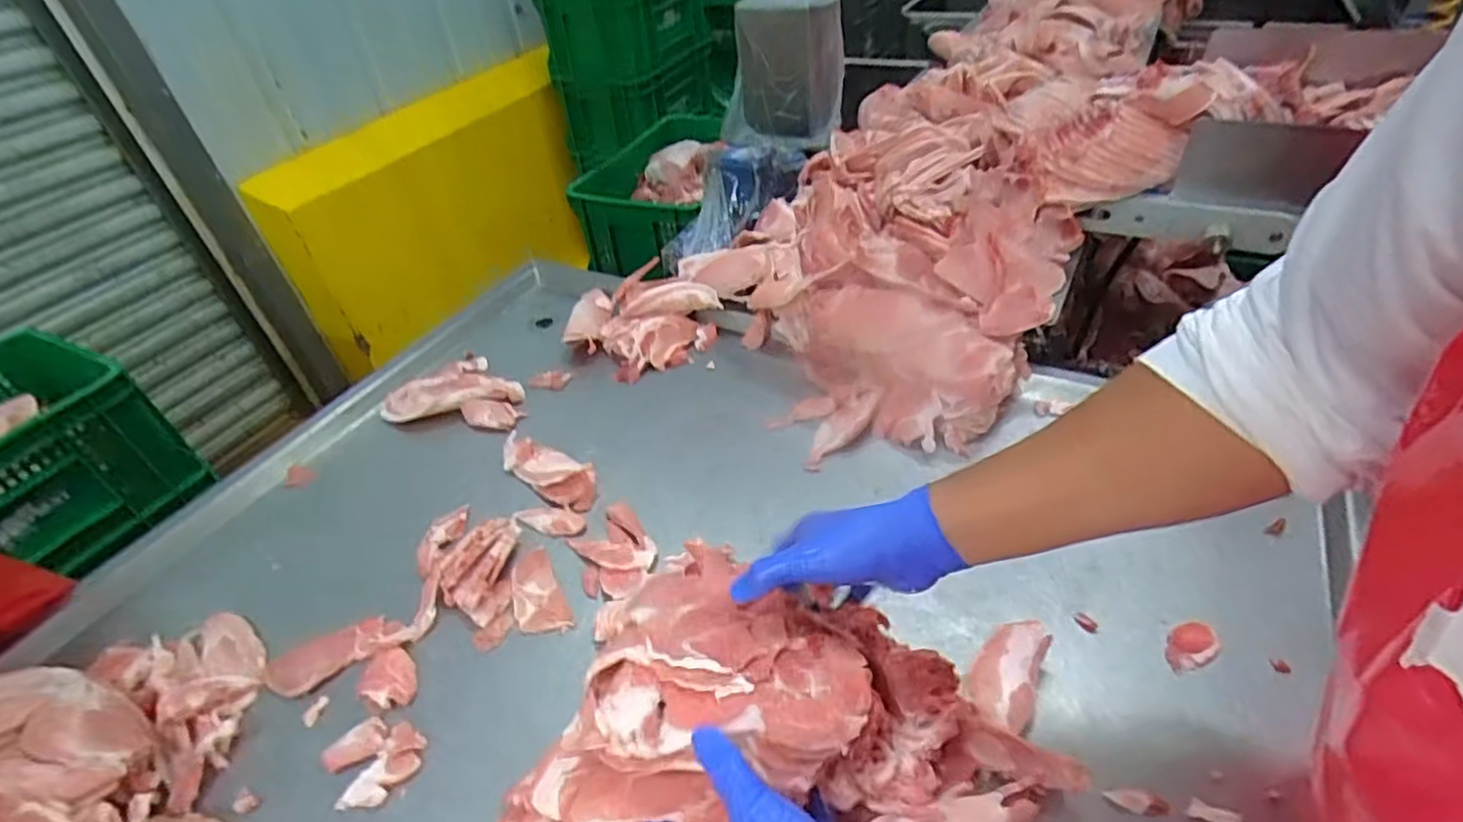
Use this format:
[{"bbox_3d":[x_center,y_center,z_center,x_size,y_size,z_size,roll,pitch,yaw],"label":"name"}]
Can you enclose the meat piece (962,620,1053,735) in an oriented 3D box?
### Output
[{"bbox_3d":[0.234,0.216,0.587,0.053,0.021,0.090,21,47,31],"label":"meat piece"}]

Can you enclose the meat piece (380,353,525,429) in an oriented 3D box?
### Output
[{"bbox_3d":[-0.372,-0.033,0.961,0.184,0.027,0.140,-2,39,7],"label":"meat piece"}]

